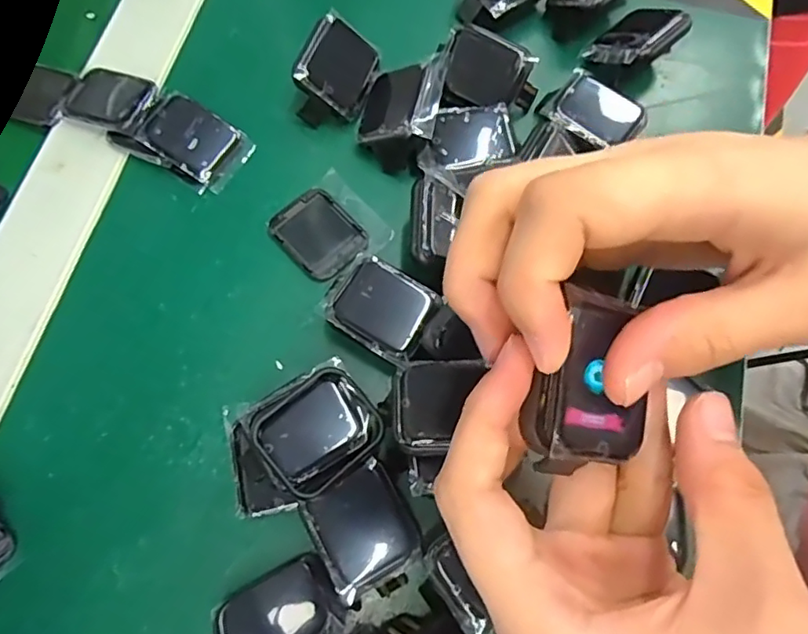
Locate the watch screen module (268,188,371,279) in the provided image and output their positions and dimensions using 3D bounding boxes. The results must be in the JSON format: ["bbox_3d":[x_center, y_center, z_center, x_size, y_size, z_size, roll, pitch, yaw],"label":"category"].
[{"bbox_3d":[-0.039,-0.039,0.262,0.042,0.004,0.033,44,75,11],"label":"watch screen module"}]

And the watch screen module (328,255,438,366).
[{"bbox_3d":[-0.009,-0.005,0.237,0.038,0.004,0.035,33,71,5],"label":"watch screen module"}]

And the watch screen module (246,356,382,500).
[{"bbox_3d":[-0.032,0.040,0.215,0.045,0.010,0.040,-36,78,-26],"label":"watch screen module"}]

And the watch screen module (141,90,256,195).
[{"bbox_3d":[-0.098,-0.083,0.267,0.046,0.004,0.033,32,68,-11],"label":"watch screen module"}]

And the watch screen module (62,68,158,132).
[{"bbox_3d":[-0.142,-0.106,0.274,0.043,0.005,0.032,17,72,3],"label":"watch screen module"}]

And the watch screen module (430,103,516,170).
[{"bbox_3d":[0.031,-0.084,0.264,0.038,0.006,0.032,-6,72,-7],"label":"watch screen module"}]

